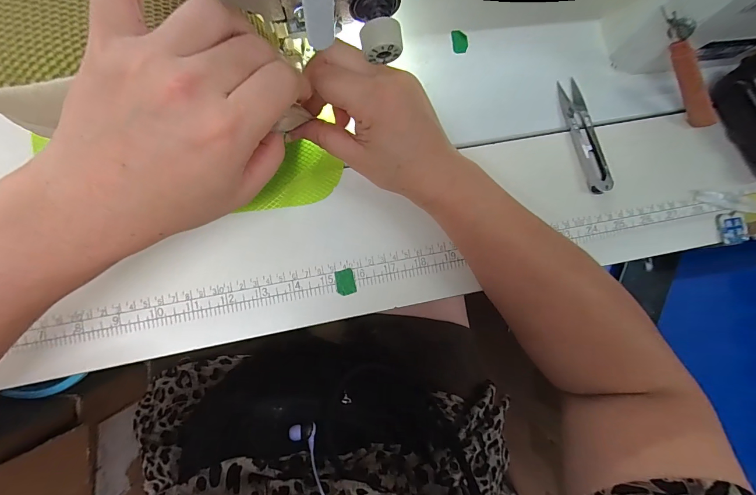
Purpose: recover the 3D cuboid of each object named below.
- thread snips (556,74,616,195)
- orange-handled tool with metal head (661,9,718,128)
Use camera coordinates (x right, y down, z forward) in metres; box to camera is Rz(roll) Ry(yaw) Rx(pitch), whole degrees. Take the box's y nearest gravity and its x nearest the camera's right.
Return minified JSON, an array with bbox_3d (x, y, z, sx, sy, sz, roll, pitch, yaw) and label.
[{"bbox_3d":[0.181,-0.097,0.295,0.022,0.010,0.101,-17,88,-6],"label":"thread snips"},{"bbox_3d":[0.252,-0.141,0.274,0.116,0.020,0.022,28,83,-34],"label":"orange-handled tool with metal head"}]

